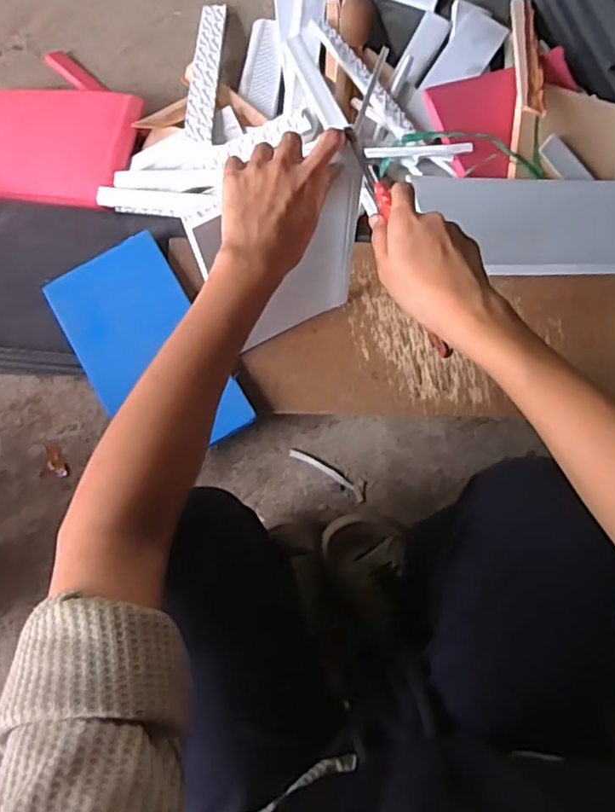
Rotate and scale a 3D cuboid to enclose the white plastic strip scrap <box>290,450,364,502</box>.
[{"bbox_3d":[0.027,0.087,0.752,0.111,0.008,0.015,33,82,5],"label":"white plastic strip scrap"}]

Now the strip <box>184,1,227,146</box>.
[{"bbox_3d":[-0.144,-0.475,0.821,0.039,0.008,0.273,1,67,0],"label":"strip"}]

